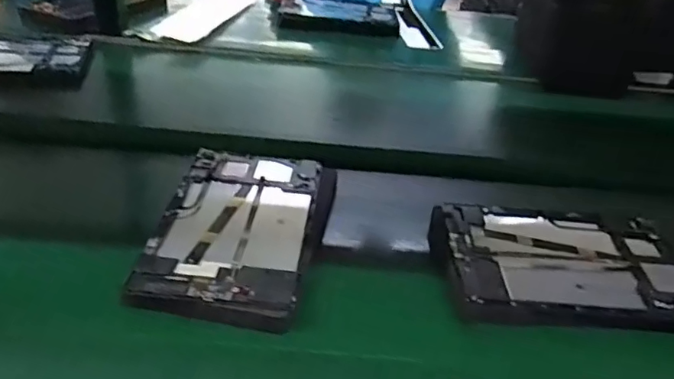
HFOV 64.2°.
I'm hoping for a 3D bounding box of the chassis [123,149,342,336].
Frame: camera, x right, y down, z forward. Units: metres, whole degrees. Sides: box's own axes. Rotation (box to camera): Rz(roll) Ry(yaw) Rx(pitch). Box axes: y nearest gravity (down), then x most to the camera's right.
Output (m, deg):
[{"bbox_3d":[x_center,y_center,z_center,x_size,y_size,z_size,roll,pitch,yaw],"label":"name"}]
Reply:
[{"bbox_3d":[-0.098,0.037,0.558,0.163,0.019,0.251,7,34,4],"label":"chassis"}]

